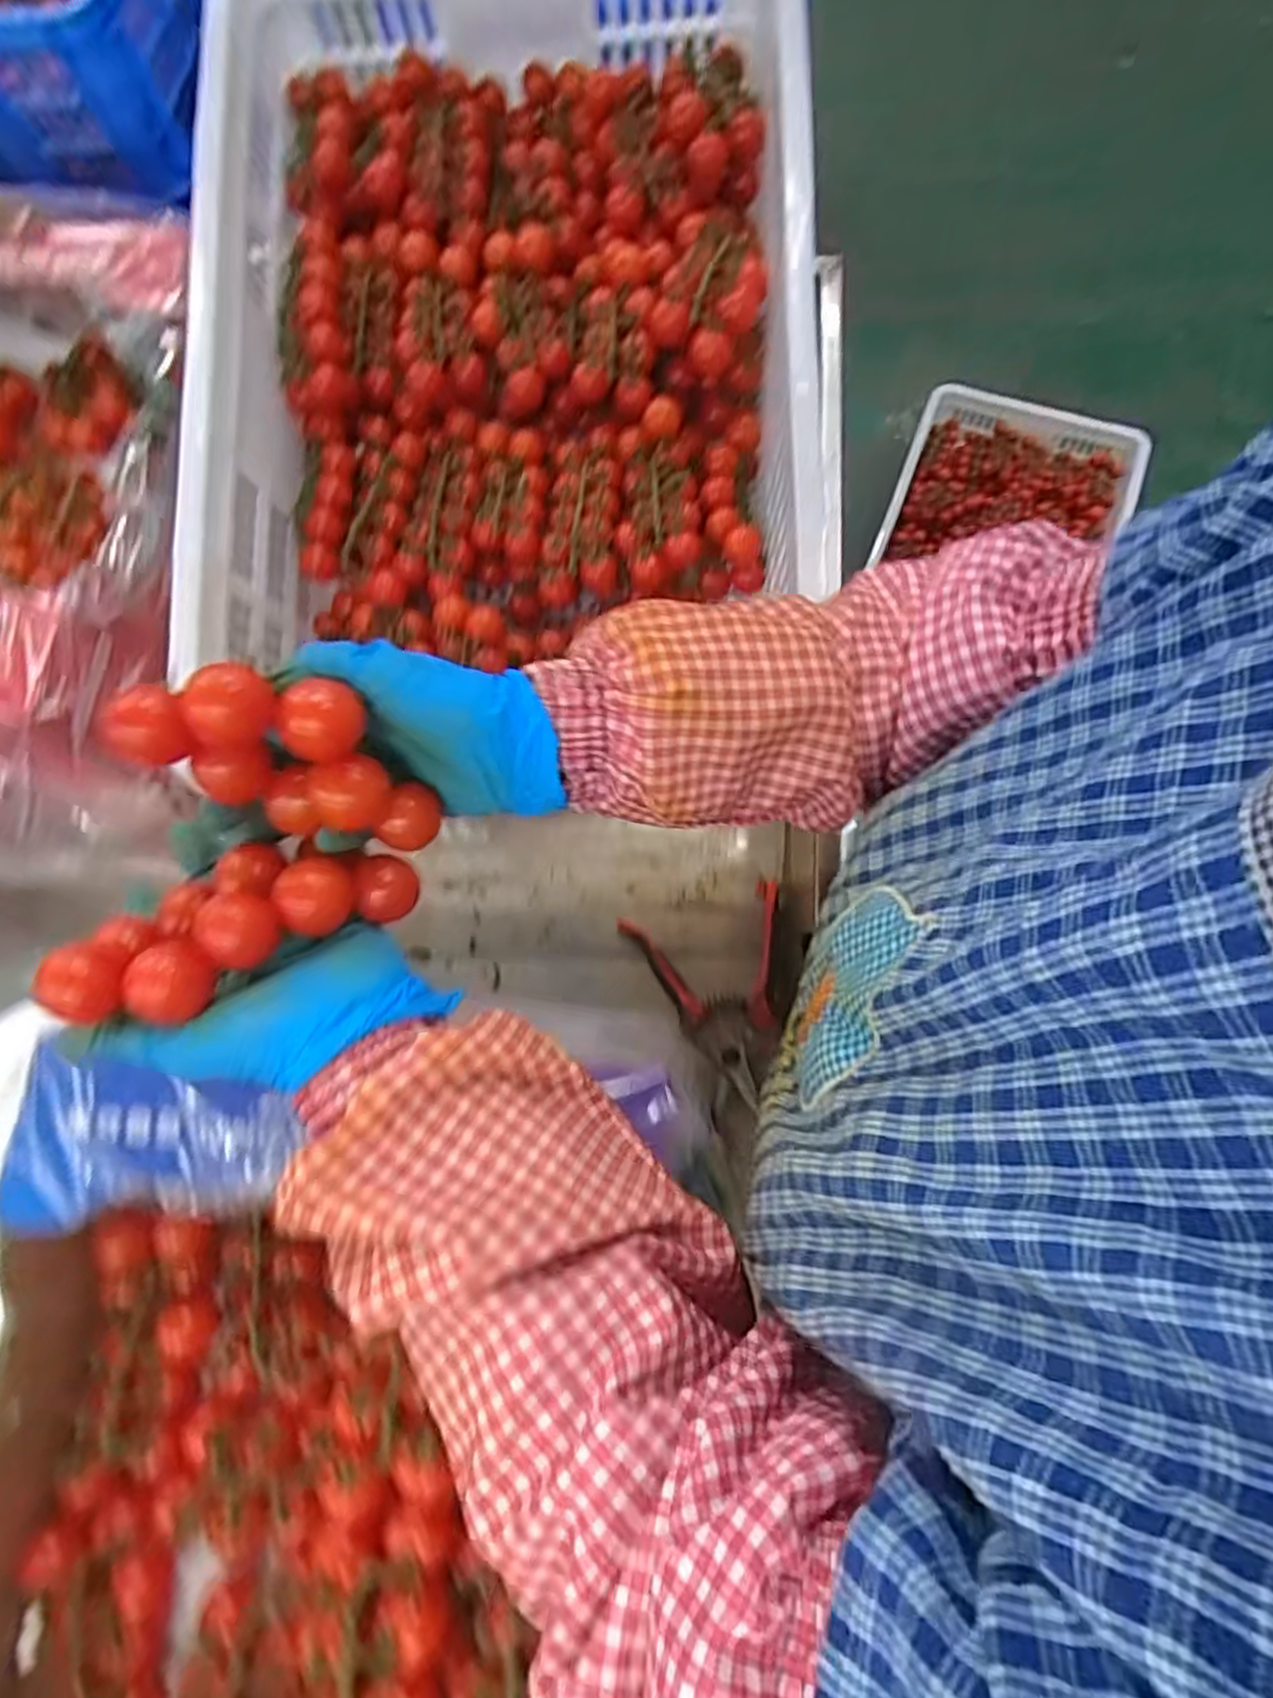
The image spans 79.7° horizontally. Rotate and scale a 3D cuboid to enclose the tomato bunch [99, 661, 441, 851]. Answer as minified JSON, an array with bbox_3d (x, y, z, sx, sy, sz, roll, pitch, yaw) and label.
[{"bbox_3d":[-0.132,-0.035,0.286,0.096,0.071,0.041,11,71,5],"label":"tomato bunch"}]

